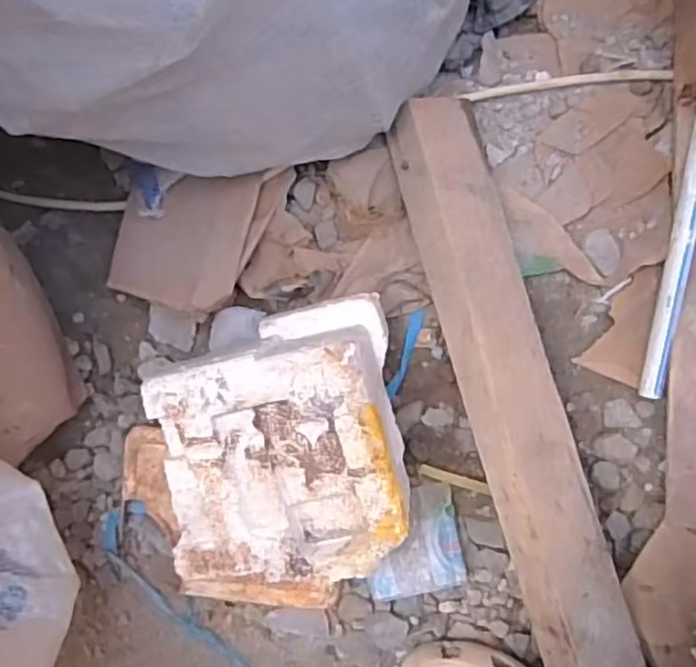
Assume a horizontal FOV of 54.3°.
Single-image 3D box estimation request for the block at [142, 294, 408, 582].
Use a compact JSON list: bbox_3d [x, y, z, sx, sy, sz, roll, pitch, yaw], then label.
[{"bbox_3d":[-0.050,0.080,0.482,0.171,0.056,0.185,-9,90,3],"label":"block"}]

